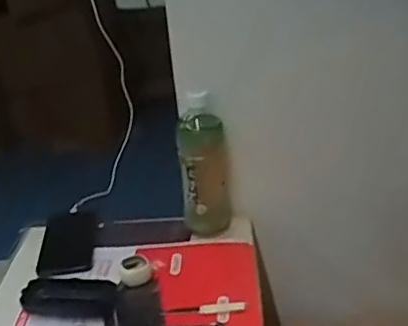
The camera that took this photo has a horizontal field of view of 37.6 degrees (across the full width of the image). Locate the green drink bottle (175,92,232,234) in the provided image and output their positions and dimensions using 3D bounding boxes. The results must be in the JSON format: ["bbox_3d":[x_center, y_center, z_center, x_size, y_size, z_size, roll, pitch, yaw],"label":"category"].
[{"bbox_3d":[0.000,0.005,0.826,0.065,0.193,0.054,-7,24,-3],"label":"green drink bottle"}]

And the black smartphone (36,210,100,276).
[{"bbox_3d":[-0.191,0.108,0.850,0.074,0.013,0.165,-7,24,-4],"label":"black smartphone"}]

